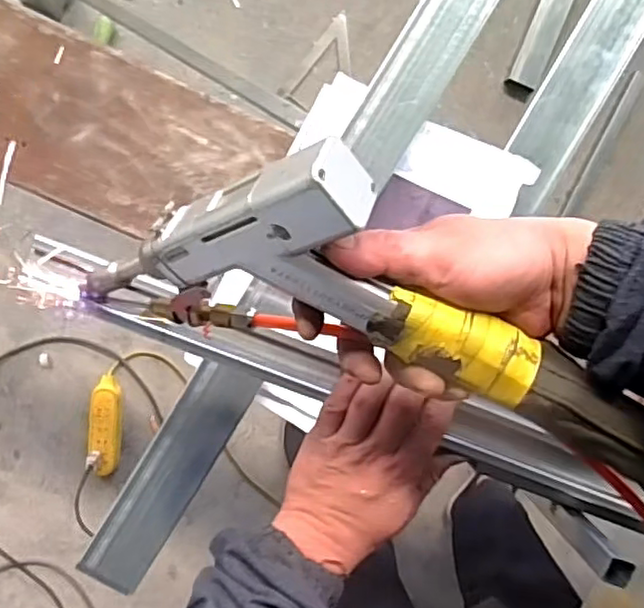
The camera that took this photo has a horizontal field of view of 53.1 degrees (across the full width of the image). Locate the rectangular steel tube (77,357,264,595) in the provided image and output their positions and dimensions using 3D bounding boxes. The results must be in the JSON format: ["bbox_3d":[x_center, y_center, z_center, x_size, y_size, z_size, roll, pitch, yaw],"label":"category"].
[{"bbox_3d":[-0.141,0.160,0.604,0.060,0.022,0.234,31,93,-7],"label":"rectangular steel tube"}]

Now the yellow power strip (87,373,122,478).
[{"bbox_3d":[-0.426,0.238,1.265,0.063,0.033,0.185,-2,84,-5],"label":"yellow power strip"}]

